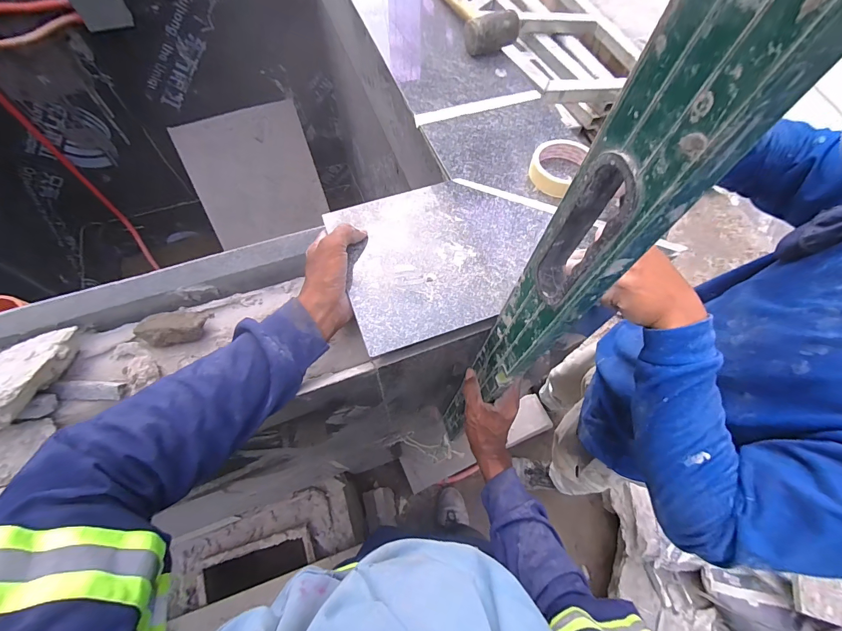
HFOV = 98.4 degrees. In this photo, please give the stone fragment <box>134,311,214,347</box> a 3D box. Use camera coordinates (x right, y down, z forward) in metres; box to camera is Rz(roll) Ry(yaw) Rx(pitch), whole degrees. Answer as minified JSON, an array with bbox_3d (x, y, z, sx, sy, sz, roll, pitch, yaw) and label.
[{"bbox_3d":[-0.298,0.015,0.435,0.075,0.033,0.041,-12,64,-7],"label":"stone fragment"}]

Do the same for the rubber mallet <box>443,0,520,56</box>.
[{"bbox_3d":[0.089,-0.579,0.672,0.087,0.053,0.251,-16,64,-10],"label":"rubber mallet"}]

